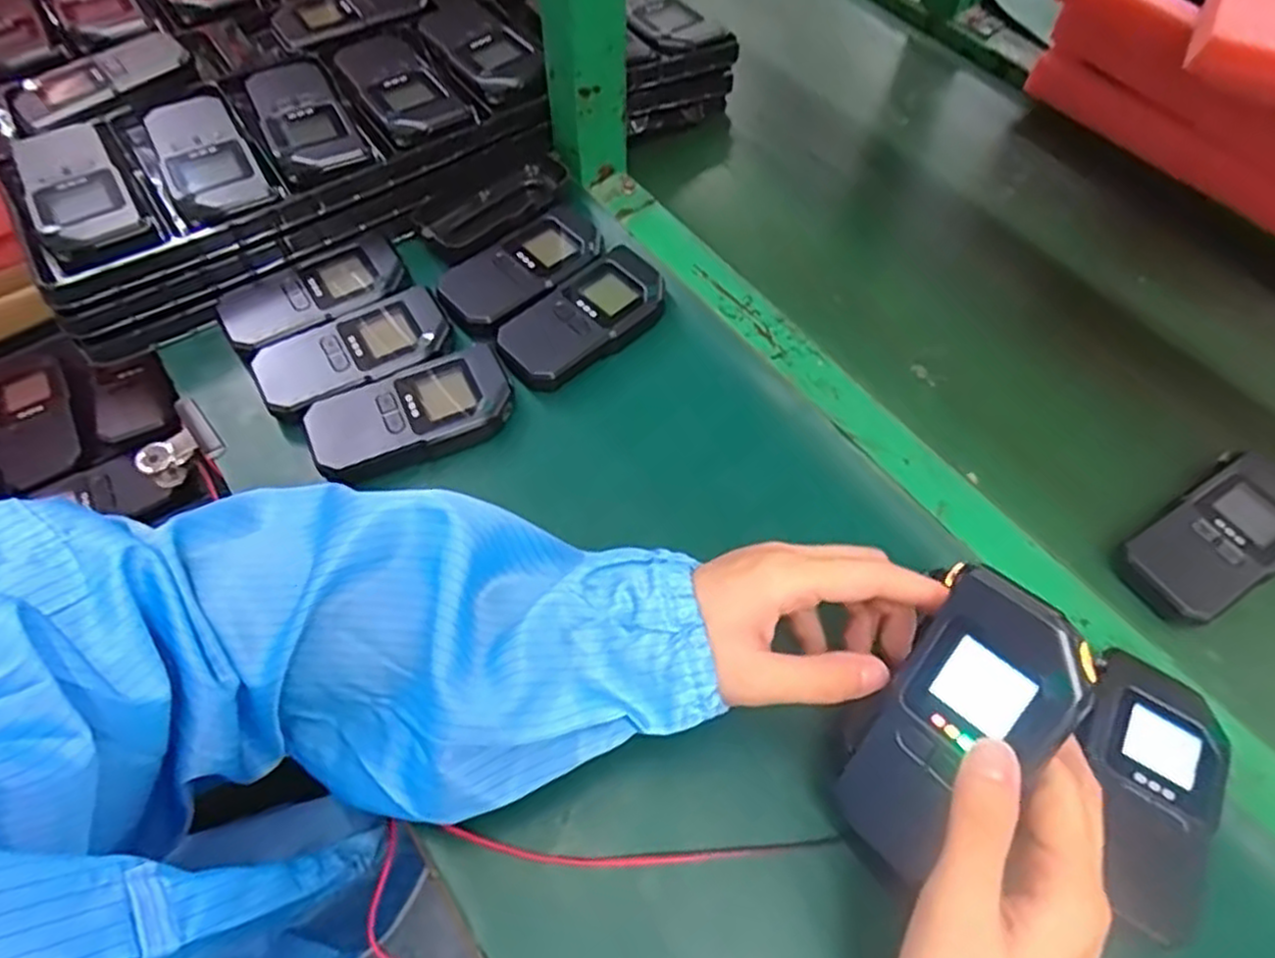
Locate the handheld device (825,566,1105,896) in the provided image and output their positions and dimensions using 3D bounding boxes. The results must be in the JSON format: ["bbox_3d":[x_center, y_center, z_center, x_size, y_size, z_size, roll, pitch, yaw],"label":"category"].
[{"bbox_3d":[0.120,0.101,0.291,0.057,0.129,0.024,35,23,19],"label":"handheld device"}]

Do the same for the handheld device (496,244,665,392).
[{"bbox_3d":[-0.031,-0.104,0.471,0.120,0.018,0.056,-39,67,-21],"label":"handheld device"}]

